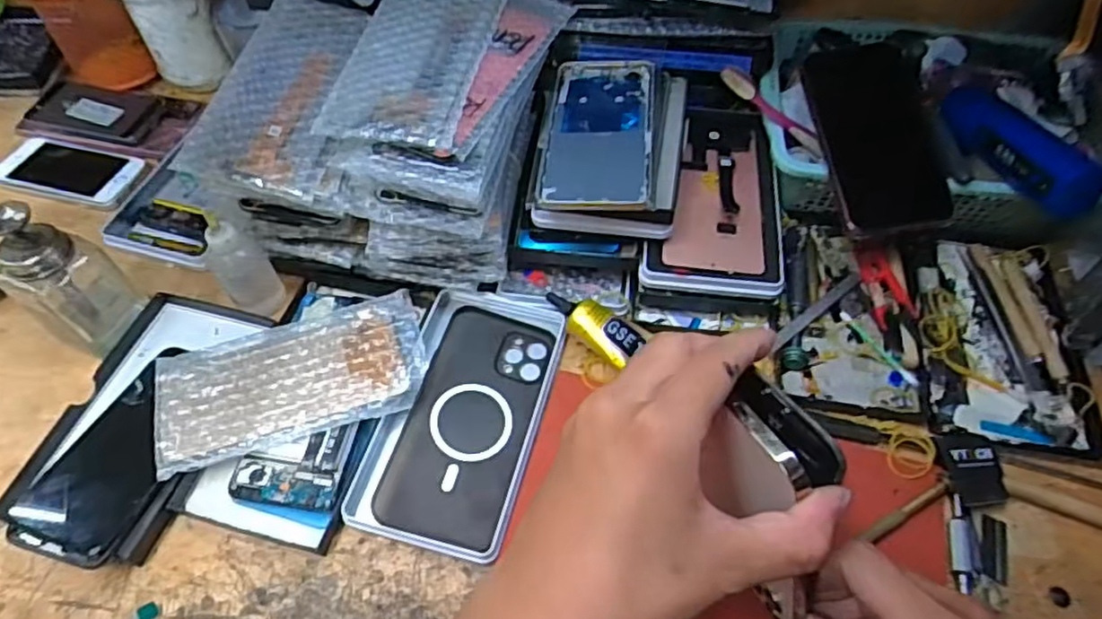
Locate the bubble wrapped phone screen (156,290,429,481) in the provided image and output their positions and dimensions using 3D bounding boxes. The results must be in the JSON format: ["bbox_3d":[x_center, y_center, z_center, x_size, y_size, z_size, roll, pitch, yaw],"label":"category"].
[{"bbox_3d":[-0.174,0.047,0.453,0.175,0.018,0.092,-16,57,-10],"label":"bubble wrapped phone screen"}]

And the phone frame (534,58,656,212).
[{"bbox_3d":[0.036,-0.132,0.484,0.078,0.004,0.164,1,53,9],"label":"phone frame"}]

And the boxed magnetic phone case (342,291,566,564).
[{"bbox_3d":[-0.059,0.070,0.452,0.100,0.019,0.183,13,57,9],"label":"boxed magnetic phone case"}]

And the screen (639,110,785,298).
[{"bbox_3d":[0.125,-0.089,0.508,0.096,0.015,0.171,5,59,8],"label":"screen"}]

